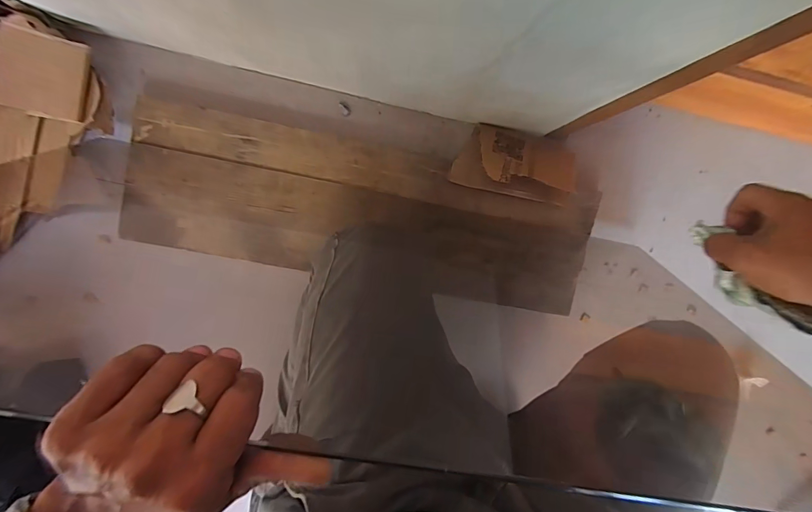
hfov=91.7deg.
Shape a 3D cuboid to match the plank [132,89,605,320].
[{"bbox_3d":[-0.055,-0.070,0.636,0.747,0.032,0.221,10,92,-7],"label":"plank"}]

